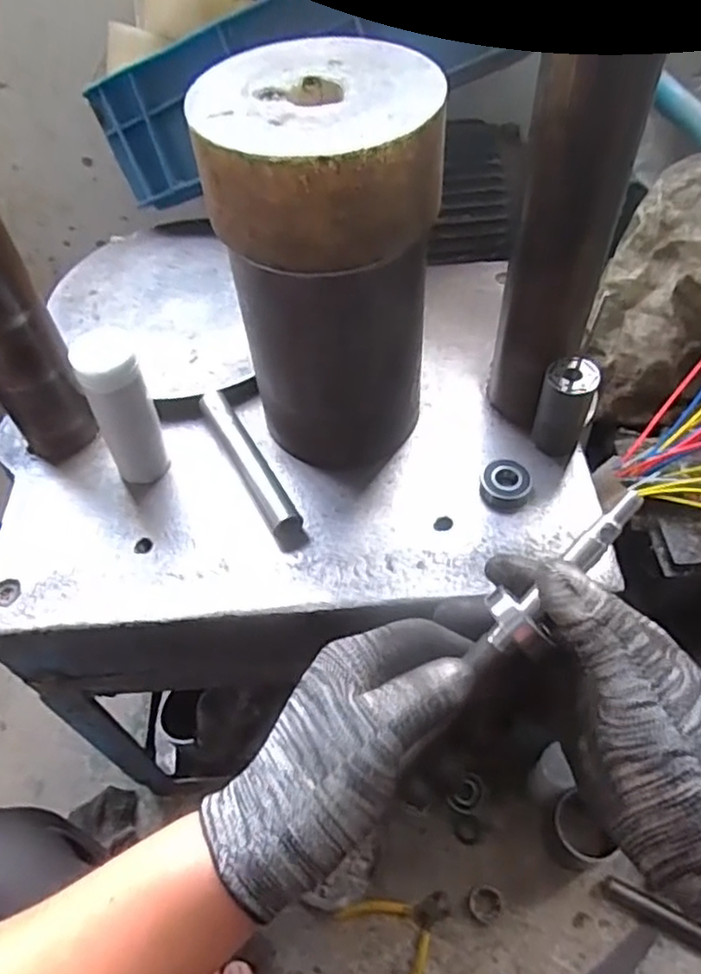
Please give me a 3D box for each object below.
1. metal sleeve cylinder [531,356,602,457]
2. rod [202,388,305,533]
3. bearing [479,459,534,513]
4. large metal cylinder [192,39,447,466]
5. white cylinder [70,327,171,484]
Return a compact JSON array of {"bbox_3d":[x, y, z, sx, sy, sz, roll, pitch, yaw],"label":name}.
[{"bbox_3d":[0.163,-0.061,0.521,0.036,0.077,0.031,14,55,13],"label":"metal sleeve cylinder"},{"bbox_3d":[-0.082,-0.020,0.540,0.022,0.027,0.147,-25,56,-15],"label":"rod"},{"bbox_3d":[0.120,-0.004,0.520,0.038,0.015,0.041,-2,53,2],"label":"bearing"},{"bbox_3d":[-0.012,-0.145,0.483,0.137,0.254,0.142,6,54,8],"label":"large metal cylinder"},{"bbox_3d":[-0.167,-0.054,0.508,0.046,0.127,0.039,-17,54,-10],"label":"white cylinder"}]

